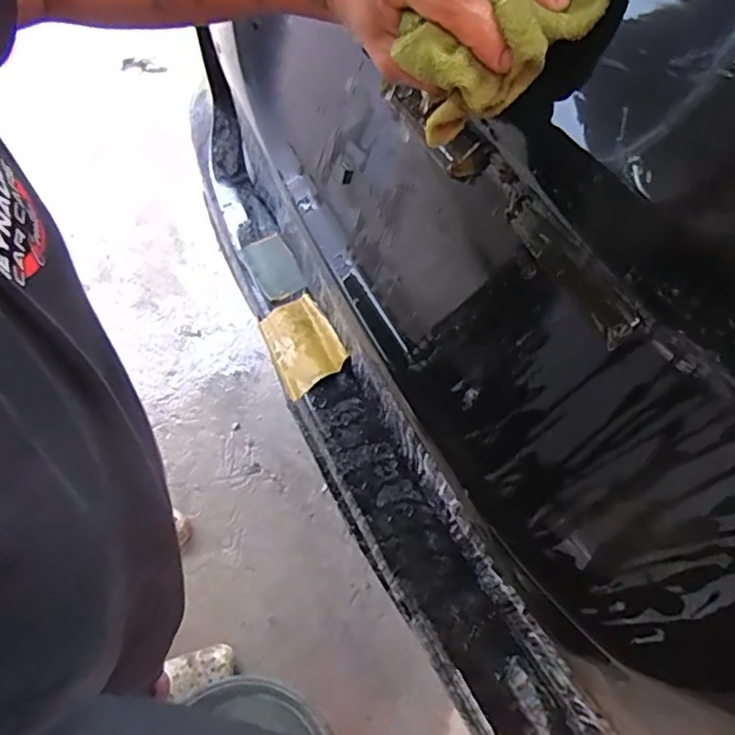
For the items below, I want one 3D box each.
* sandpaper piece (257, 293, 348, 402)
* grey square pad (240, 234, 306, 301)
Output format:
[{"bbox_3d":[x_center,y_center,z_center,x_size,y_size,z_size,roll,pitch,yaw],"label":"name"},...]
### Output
[{"bbox_3d":[-0.095,-0.035,0.809,0.098,0.011,0.134,-35,63,6],"label":"sandpaper piece"},{"bbox_3d":[-0.142,-0.153,0.878,0.063,0.026,0.112,-24,59,-21],"label":"grey square pad"}]

